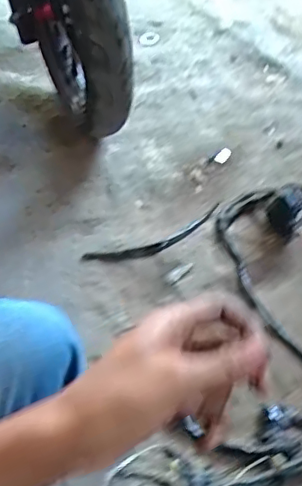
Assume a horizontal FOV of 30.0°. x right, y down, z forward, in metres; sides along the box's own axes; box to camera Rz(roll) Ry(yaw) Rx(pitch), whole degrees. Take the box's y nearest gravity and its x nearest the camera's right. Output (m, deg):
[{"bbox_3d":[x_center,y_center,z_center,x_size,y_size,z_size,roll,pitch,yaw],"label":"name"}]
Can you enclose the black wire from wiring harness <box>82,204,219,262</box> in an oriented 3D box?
[{"bbox_3d":[0.015,-0.006,1.000,0.274,0.023,0.054,-24,53,-18],"label":"black wire from wiring harness"}]

